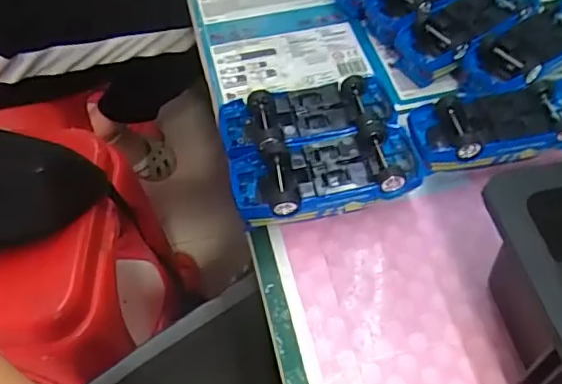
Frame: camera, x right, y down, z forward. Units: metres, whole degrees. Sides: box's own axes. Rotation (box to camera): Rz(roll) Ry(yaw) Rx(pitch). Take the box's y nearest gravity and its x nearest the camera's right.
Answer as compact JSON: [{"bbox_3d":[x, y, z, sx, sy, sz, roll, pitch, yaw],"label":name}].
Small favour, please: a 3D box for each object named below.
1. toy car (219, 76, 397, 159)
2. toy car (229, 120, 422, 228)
[{"bbox_3d":[0.024,-0.056,0.437,0.141,0.037,0.063,-12,56,-11],"label":"toy car"},{"bbox_3d":[0.034,-0.009,0.407,0.133,0.044,0.058,-12,56,-11],"label":"toy car"}]

